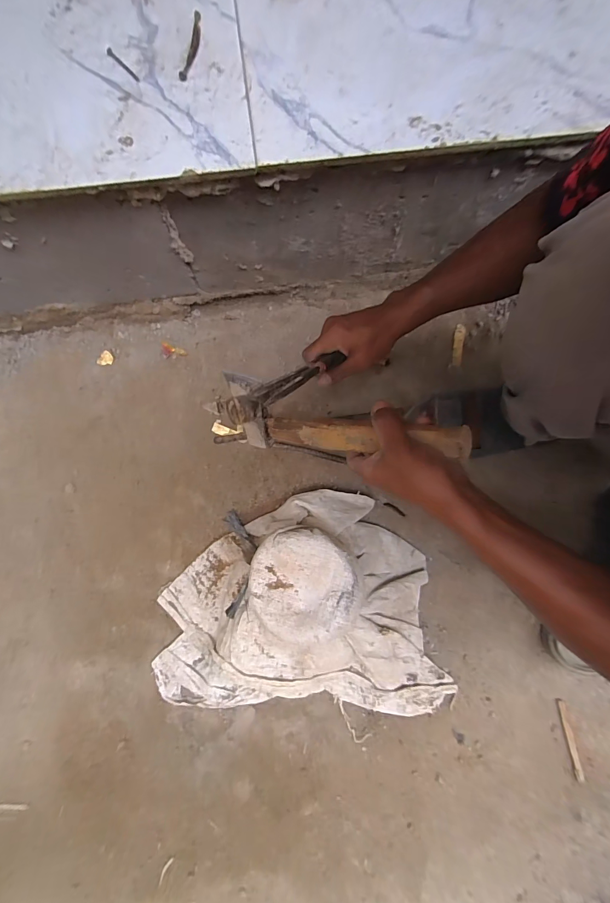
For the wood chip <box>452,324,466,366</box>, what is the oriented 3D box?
[{"bbox_3d":[0.262,-0.181,0.619,0.018,0.010,0.072,10,78,2],"label":"wood chip"}]

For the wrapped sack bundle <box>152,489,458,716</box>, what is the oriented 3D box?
[{"bbox_3d":[0.002,0.200,0.471,0.407,0.142,0.296,4,78,1],"label":"wrapped sack bundle"}]

